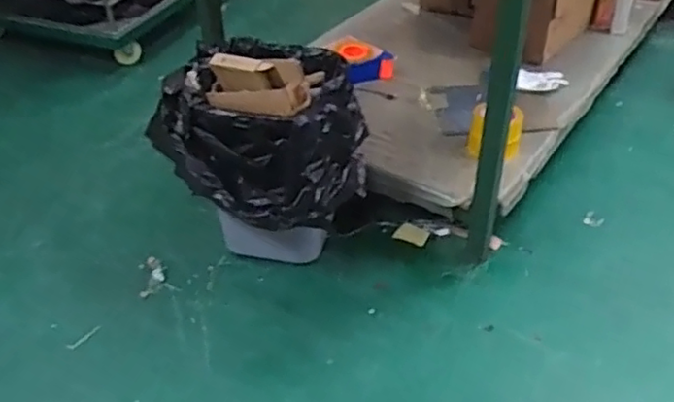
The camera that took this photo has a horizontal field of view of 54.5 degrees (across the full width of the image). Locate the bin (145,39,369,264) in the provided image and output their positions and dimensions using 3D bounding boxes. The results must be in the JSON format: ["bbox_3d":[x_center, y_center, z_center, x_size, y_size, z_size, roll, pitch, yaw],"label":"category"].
[{"bbox_3d":[-0.151,-0.114,1.342,0.372,0.396,0.391,-1,39,1],"label":"bin"}]

